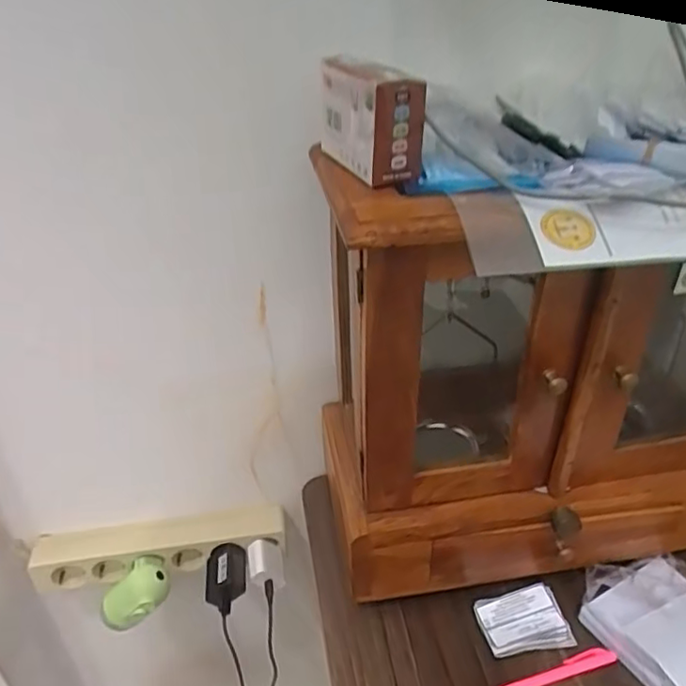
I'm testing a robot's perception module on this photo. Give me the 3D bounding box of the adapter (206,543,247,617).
[{"bbox_3d":[-0.132,0.265,0.691,0.041,0.033,0.073,-4,33,-4],"label":"adapter"}]

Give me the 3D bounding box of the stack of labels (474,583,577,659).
[{"bbox_3d":[0.166,0.258,0.563,0.078,0.012,0.056,-9,33,-11],"label":"stack of labels"}]

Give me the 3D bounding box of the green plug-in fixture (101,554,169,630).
[{"bbox_3d":[-0.238,0.288,0.693,0.053,0.067,0.089,45,71,0],"label":"green plug-in fixture"}]

